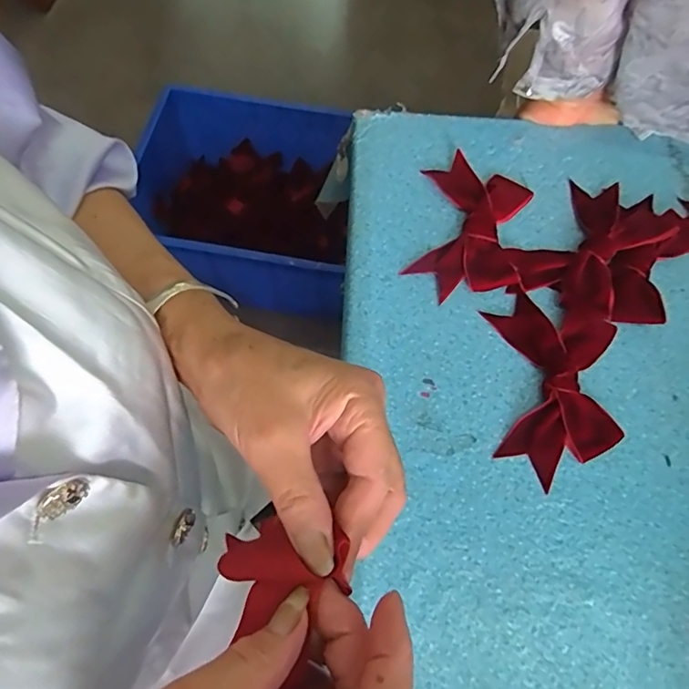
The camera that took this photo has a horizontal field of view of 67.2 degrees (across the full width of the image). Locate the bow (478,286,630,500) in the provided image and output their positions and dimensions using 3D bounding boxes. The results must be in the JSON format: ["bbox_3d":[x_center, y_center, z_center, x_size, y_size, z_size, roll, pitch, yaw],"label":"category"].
[{"bbox_3d":[0.157,0.028,0.386,0.087,0.016,0.141,3,66,1],"label":"bow"}]

